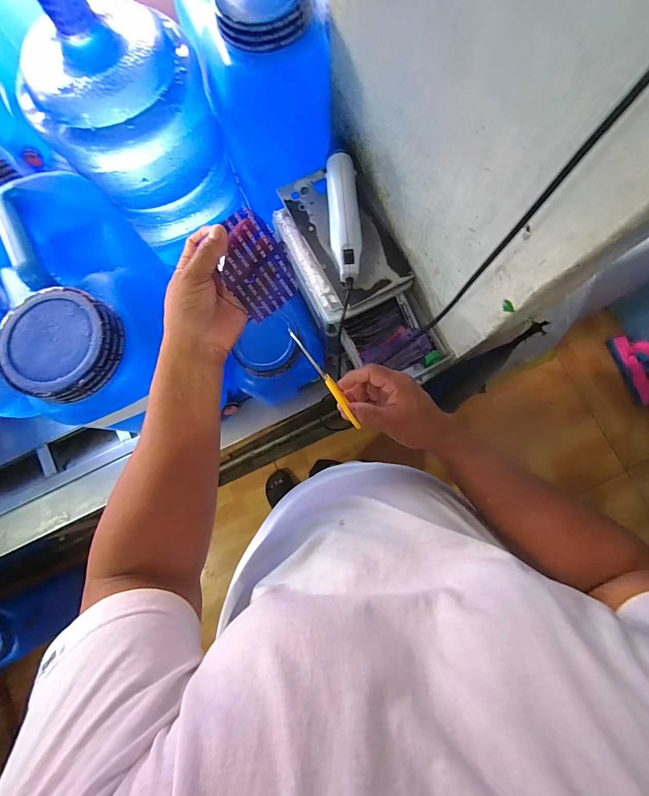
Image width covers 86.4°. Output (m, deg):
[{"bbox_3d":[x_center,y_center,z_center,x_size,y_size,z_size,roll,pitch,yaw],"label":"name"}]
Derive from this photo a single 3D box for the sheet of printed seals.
[{"bbox_3d":[-0.070,-0.133,0.351,0.067,0.096,0.004,-35,37,0],"label":"sheet of printed seals"}]

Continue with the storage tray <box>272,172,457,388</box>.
[{"bbox_3d":[0.046,-0.198,0.558,0.161,0.099,0.387,-26,81,-2],"label":"storage tray"}]

